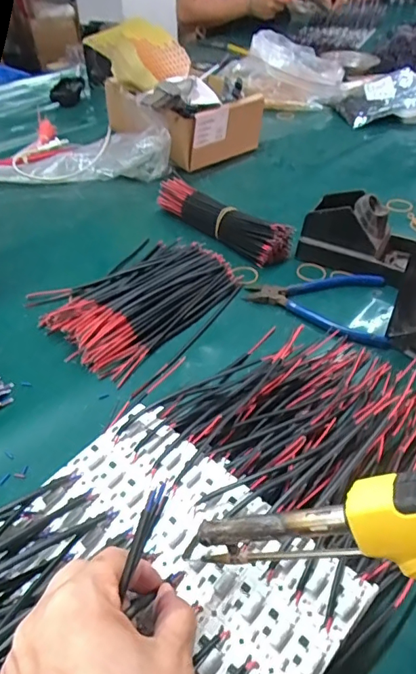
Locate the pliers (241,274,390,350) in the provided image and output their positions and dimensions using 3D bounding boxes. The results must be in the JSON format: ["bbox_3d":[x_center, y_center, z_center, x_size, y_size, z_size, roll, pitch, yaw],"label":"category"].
[{"bbox_3d":[0.114,-0.040,0.502,0.144,0.010,0.104,12,44,13],"label":"pliers"}]

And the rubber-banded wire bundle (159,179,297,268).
[{"bbox_3d":[0.013,-0.149,0.596,0.044,0.042,0.197,-34,52,-31],"label":"rubber-banded wire bundle"}]

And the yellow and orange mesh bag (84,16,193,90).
[{"bbox_3d":[-0.103,-0.401,0.682,0.154,0.089,0.047,27,49,27],"label":"yellow and orange mesh bag"}]

